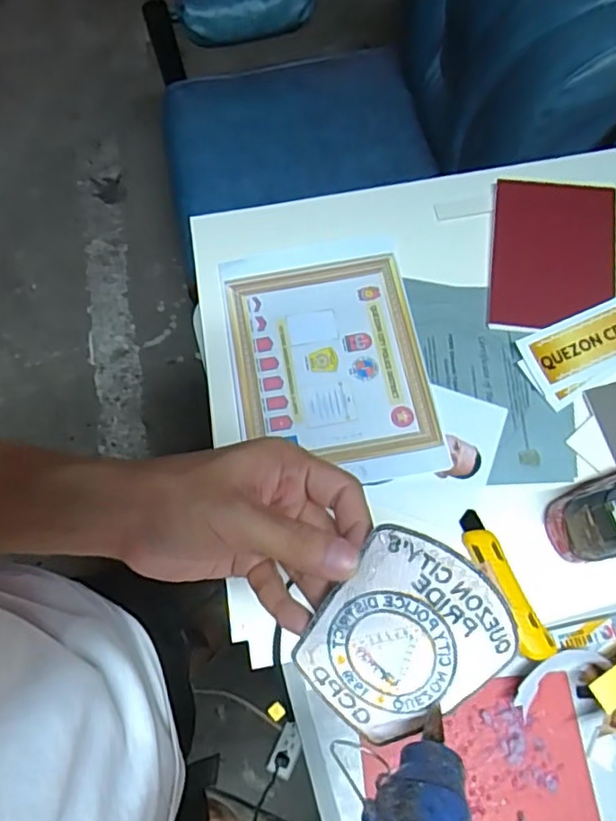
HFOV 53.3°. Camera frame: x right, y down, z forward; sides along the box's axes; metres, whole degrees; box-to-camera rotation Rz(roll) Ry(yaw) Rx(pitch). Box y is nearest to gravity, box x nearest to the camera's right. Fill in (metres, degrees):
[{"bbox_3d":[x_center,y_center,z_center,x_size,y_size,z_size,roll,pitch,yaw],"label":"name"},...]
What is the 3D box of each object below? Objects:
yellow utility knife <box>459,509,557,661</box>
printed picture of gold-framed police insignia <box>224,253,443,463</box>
[{"bbox_3d":[0.185,0.164,0.585,0.030,0.011,0.144,-21,68,-6],"label":"yellow utility knife"},{"bbox_3d":[0.021,-0.058,0.693,0.206,0.007,0.243,-10,67,-1],"label":"printed picture of gold-framed police insignia"}]

